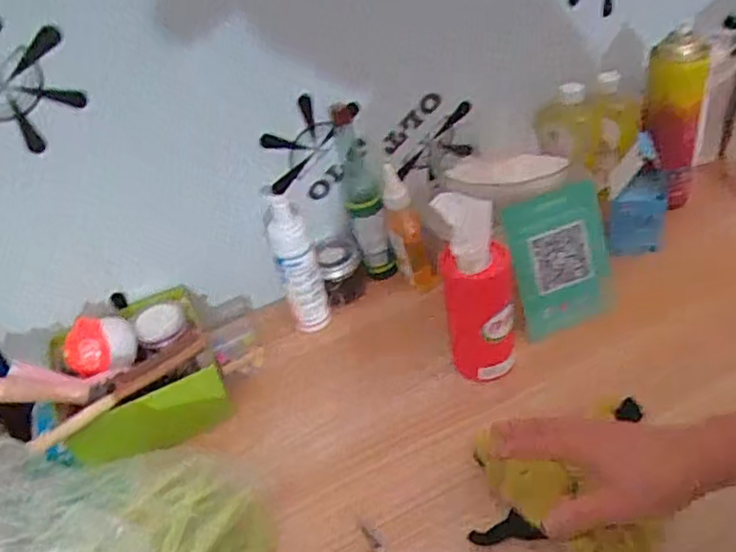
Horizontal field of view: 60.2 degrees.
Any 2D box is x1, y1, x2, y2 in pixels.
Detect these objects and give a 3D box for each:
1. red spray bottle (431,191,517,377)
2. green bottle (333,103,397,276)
[{"bbox_3d":[0.112,0.018,0.653,0.073,0.215,0.056,-8,37,5],"label":"red spray bottle"},{"bbox_3d":[-0.002,-0.101,0.808,0.056,0.221,0.061,-11,37,1],"label":"green bottle"}]

